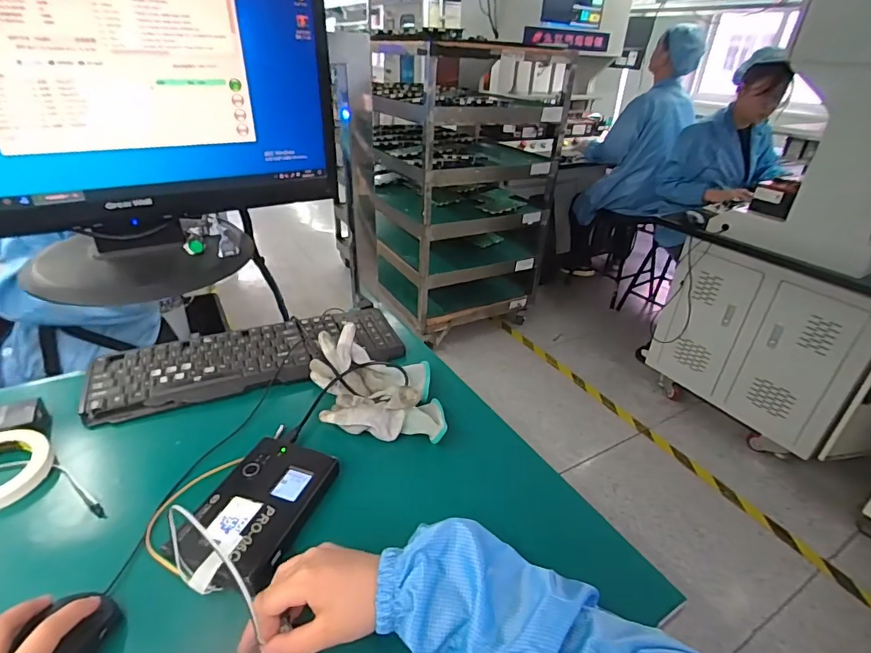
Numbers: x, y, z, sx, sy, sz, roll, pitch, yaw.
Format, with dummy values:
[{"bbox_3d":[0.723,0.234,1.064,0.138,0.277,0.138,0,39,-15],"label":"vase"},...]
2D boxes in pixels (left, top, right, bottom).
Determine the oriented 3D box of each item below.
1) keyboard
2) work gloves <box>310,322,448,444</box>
[{"bbox_3d":[-0.268,0.043,0.695,0.426,0.022,0.137,-11,34,-23],"label":"keyboard"},{"bbox_3d":[-0.084,0.075,0.624,0.162,0.055,0.205,-5,32,-13],"label":"work gloves"}]

